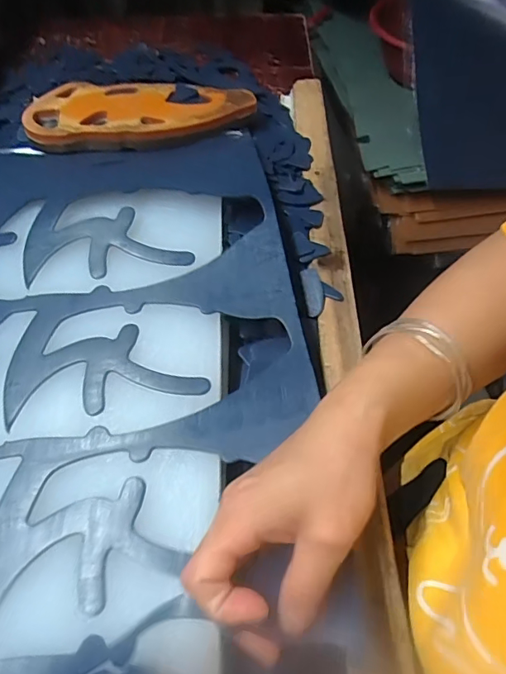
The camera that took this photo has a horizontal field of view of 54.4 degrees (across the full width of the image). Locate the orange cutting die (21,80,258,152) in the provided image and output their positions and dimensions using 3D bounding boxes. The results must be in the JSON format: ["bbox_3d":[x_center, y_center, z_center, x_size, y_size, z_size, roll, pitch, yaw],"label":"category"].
[{"bbox_3d":[-0.114,-0.239,0.511,0.227,0.021,0.108,-5,55,-3],"label":"orange cutting die"}]

